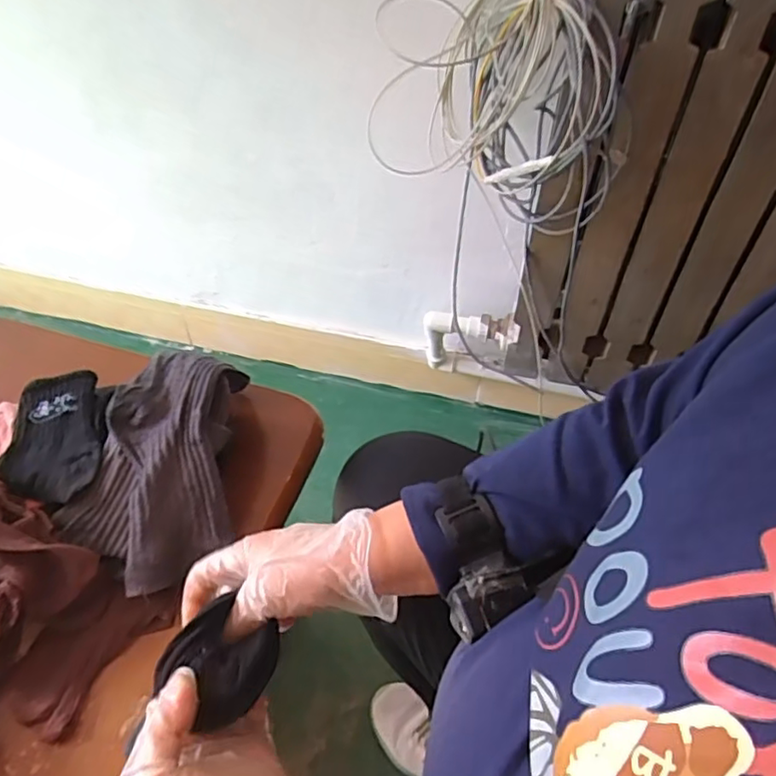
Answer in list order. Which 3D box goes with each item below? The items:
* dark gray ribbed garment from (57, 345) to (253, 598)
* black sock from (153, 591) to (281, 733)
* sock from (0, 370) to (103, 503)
[{"bbox_3d":[-0.197,0.062,0.529,0.105,0.045,0.200,9,70,8],"label":"dark gray ribbed garment"},{"bbox_3d":[-0.105,0.173,0.382,0.061,0.040,0.078,24,25,7],"label":"black sock"},{"bbox_3d":[-0.298,0.041,0.550,0.081,0.012,0.143,-8,50,-8],"label":"sock"}]

